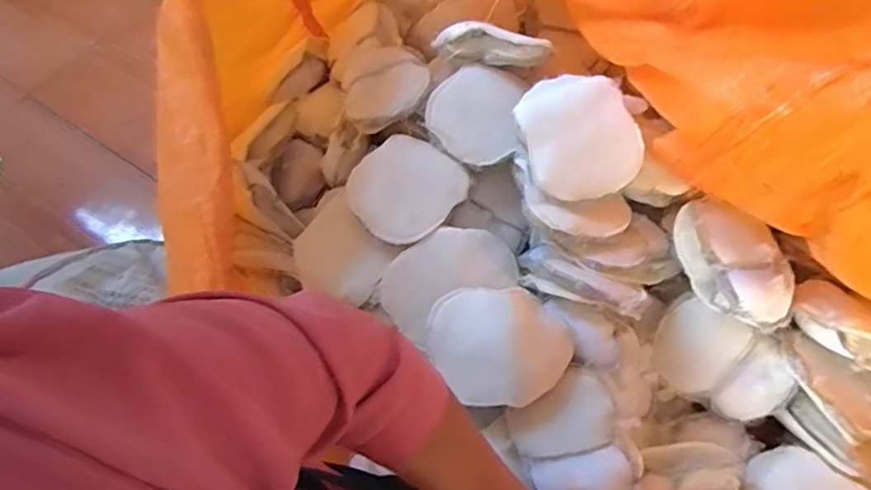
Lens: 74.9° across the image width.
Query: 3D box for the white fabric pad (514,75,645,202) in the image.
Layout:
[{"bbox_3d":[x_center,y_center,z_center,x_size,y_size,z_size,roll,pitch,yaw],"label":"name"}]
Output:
[{"bbox_3d":[0.187,-0.148,0.743,0.137,0.034,0.172,-17,76,3],"label":"white fabric pad"}]

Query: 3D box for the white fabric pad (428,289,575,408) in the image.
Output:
[{"bbox_3d":[0.078,0.126,0.711,0.155,0.019,0.153,-42,79,17],"label":"white fabric pad"}]

